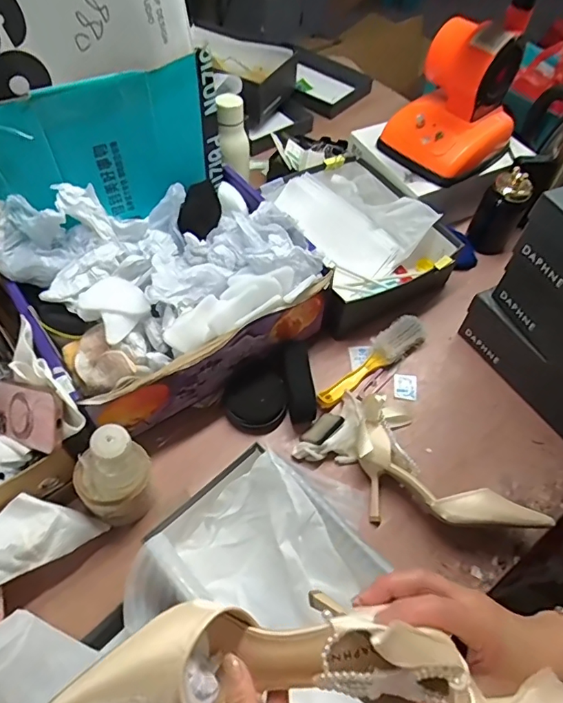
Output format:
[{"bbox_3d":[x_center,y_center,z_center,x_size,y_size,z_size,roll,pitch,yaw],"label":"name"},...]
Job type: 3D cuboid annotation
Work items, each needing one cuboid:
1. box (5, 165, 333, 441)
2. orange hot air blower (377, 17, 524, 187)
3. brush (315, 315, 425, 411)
[{"bbox_3d":[-0.157,-0.087,0.730,0.383,0.160,0.283,-29,62,-21],"label":"box"},{"bbox_3d":[0.313,-0.452,0.869,0.189,0.215,0.176,-38,66,-25],"label":"orange hot air blower"},{"bbox_3d":[0.143,0.015,0.784,0.221,0.036,0.051,-33,64,-23],"label":"brush"}]

